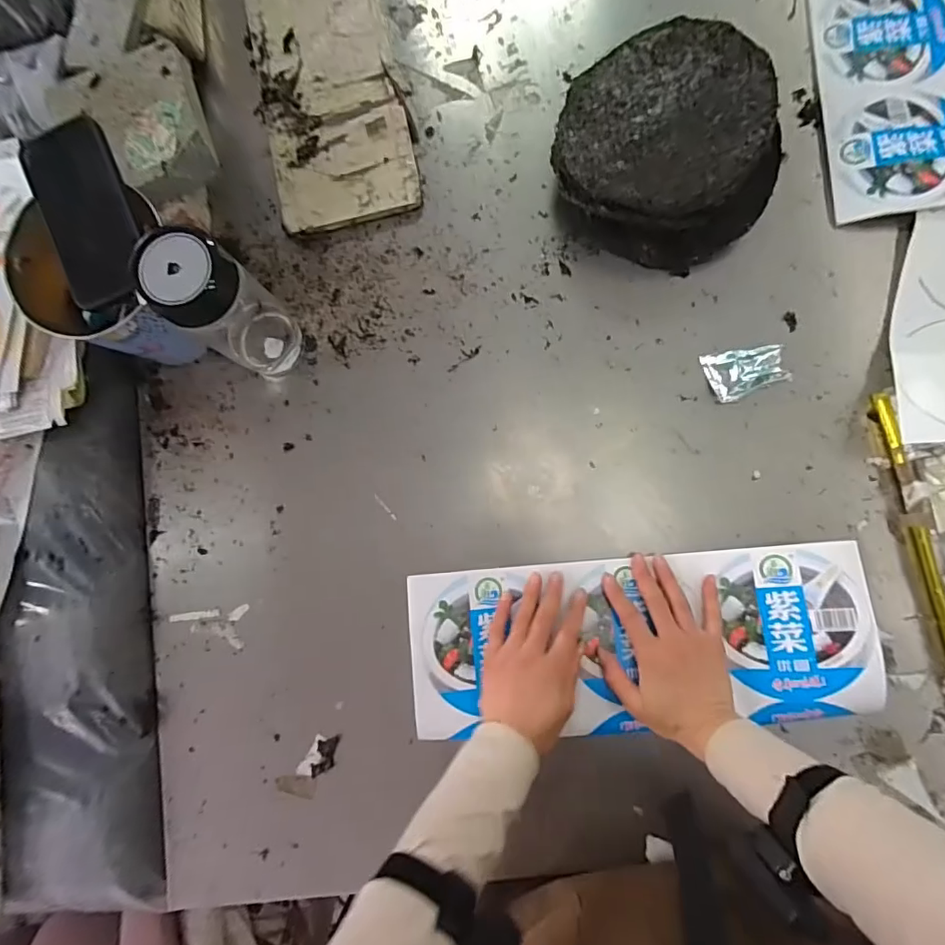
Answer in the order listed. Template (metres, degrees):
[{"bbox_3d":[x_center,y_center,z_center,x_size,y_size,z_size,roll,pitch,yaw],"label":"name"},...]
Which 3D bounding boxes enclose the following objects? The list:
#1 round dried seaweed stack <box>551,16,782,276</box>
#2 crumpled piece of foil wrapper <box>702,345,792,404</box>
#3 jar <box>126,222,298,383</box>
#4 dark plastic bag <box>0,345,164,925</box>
[{"bbox_3d":[0.195,-0.325,0.535,0.195,0.082,0.216,-43,82,-1],"label":"round dried seaweed stack"},{"bbox_3d":[0.282,-0.105,0.540,0.076,0.014,0.051,-15,82,3],"label":"crumpled piece of foil wrapper"},{"bbox_3d":[-0.228,-0.149,0.498,0.065,0.188,0.071,-1,83,5],"label":"jar"},{"bbox_3d":[-0.412,0.163,0.549,0.150,0.044,0.588,-4,83,4],"label":"dark plastic bag"}]

